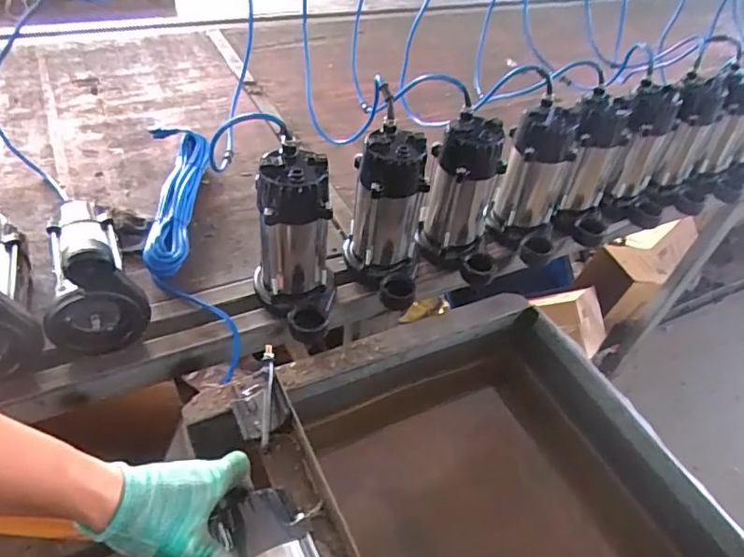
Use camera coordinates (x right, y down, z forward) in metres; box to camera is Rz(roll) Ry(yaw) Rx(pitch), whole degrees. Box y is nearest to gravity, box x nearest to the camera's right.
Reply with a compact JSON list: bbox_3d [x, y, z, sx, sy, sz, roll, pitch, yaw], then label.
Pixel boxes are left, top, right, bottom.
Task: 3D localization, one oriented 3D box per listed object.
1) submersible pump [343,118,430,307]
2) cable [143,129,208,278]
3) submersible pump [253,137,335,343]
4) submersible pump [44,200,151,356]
[{"bbox_3d":[0.027,-0.083,0.805,0.102,0.235,0.137,-4,45,-11],"label":"submersible pump"},{"bbox_3d":[-0.342,-0.151,0.950,0.105,0.042,0.385,-4,46,-12],"label":"cable"},{"bbox_3d":[-0.105,-0.042,0.734,0.115,0.223,0.143,0,45,-8],"label":"submersible pump"},{"bbox_3d":[-0.400,-0.032,0.746,0.120,0.147,0.232,-17,49,-23],"label":"submersible pump"}]

